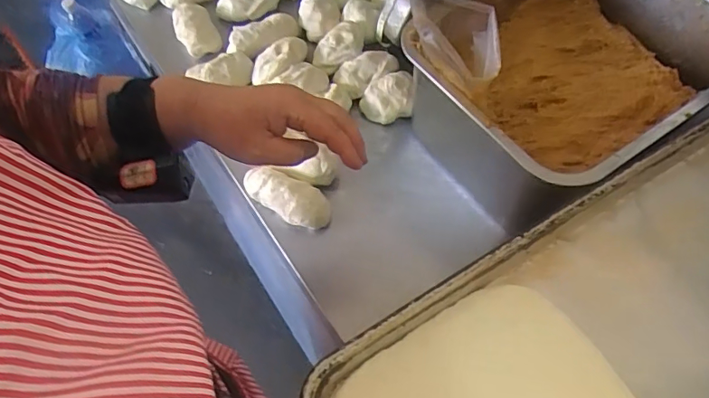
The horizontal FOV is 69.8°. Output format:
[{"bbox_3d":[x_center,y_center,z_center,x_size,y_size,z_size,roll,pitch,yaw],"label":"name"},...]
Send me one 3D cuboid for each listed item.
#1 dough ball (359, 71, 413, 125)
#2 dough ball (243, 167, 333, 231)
[{"bbox_3d":[0.043,-0.137,0.674,0.067,0.029,0.070,0,59,0],"label":"dough ball"},{"bbox_3d":[-0.086,0.001,0.599,0.120,0.051,0.046,22,61,12],"label":"dough ball"}]

